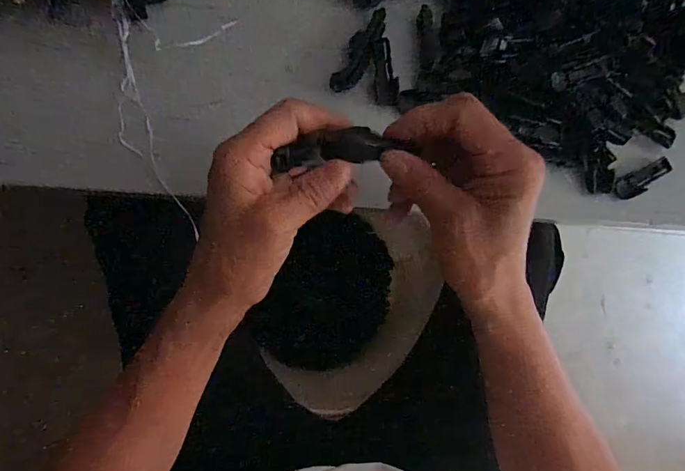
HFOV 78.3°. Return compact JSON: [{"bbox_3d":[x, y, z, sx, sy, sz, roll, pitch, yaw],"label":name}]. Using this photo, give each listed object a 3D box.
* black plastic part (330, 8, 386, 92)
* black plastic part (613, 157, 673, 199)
[{"bbox_3d":[0.013,-0.142,0.322,0.019,0.006,0.074,28,81,-2],"label":"black plastic part"},{"bbox_3d":[0.239,-0.045,0.333,0.053,0.007,0.018,-24,86,-8],"label":"black plastic part"}]

